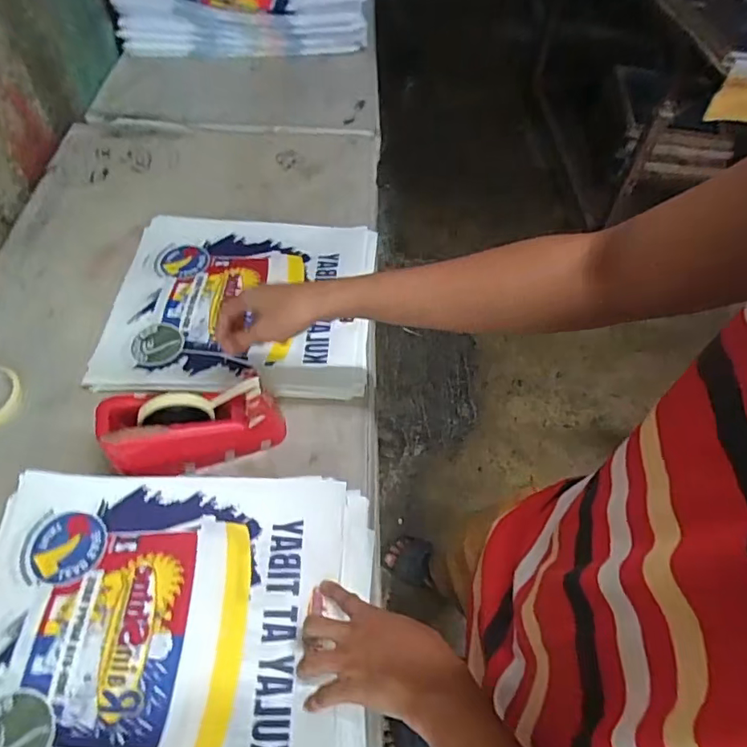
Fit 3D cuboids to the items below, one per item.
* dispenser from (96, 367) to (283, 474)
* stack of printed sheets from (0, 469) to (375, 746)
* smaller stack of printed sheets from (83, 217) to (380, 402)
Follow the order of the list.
[{"bbox_3d":[-0.211,0.062,0.612,0.197,0.109,0.068,-11,56,-11],"label":"dispenser"},{"bbox_3d":[-0.209,0.275,0.508,0.398,0.044,0.348,0,55,-3],"label":"stack of printed sheets"},{"bbox_3d":[-0.205,-0.117,0.795,0.396,0.042,0.351,4,55,0],"label":"smaller stack of printed sheets"}]

